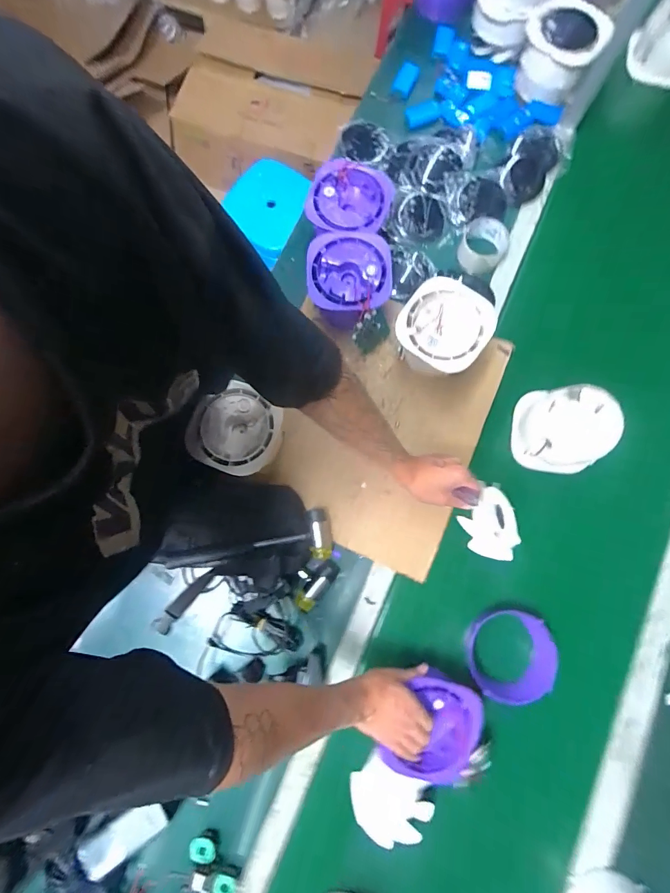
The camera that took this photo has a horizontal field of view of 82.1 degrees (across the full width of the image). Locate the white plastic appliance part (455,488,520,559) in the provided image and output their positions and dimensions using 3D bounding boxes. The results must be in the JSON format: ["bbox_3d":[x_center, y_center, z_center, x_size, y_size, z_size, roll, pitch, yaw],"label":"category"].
[{"bbox_3d":[0.237,0.119,0.583,0.093,0.013,0.102,3,79,-15],"label":"white plastic appliance part"}]

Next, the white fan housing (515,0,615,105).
[{"bbox_3d":[0.439,-0.779,0.757,0.145,0.099,0.130,30,83,7],"label":"white fan housing"}]

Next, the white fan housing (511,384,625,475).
[{"bbox_3d":[0.387,-0.027,0.653,0.156,0.065,0.139,2,94,36],"label":"white fan housing"}]

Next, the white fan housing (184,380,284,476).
[{"bbox_3d":[-0.158,-0.025,0.616,0.141,0.038,0.136,20,82,6],"label":"white fan housing"}]

